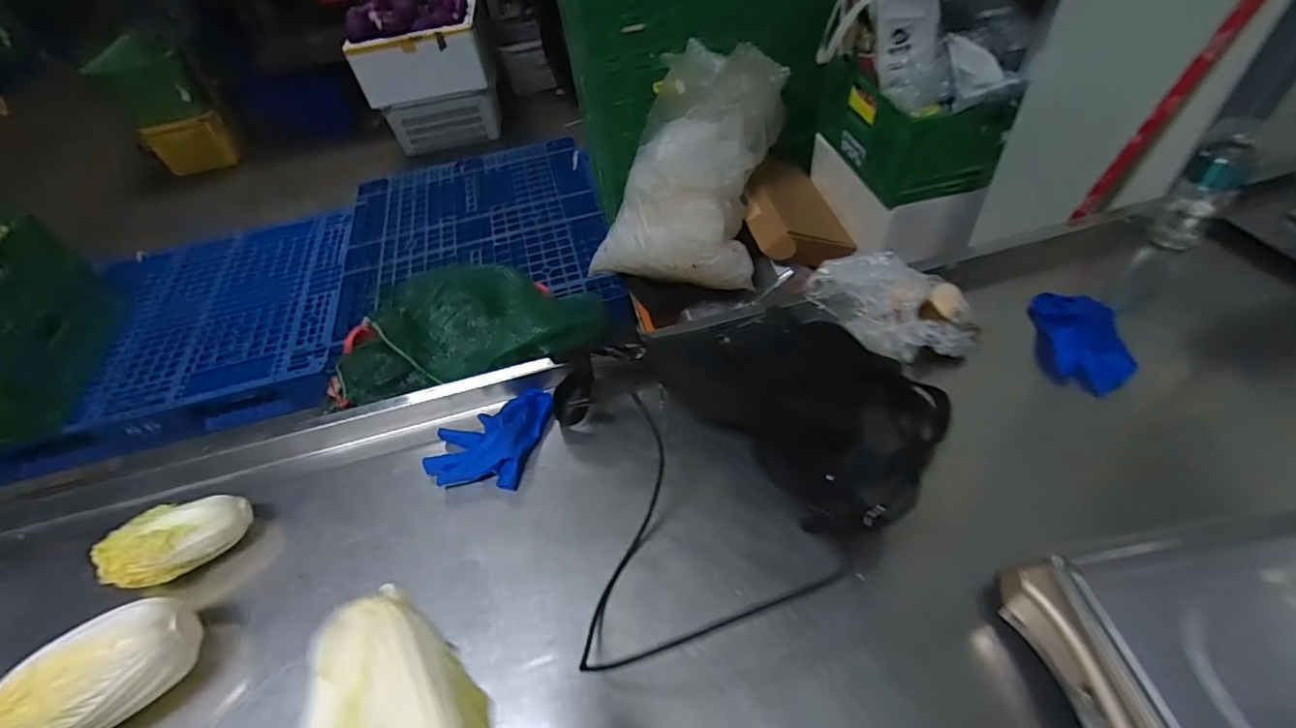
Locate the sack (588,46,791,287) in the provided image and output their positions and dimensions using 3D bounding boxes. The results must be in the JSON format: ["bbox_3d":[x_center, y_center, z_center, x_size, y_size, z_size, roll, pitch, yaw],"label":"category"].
[{"bbox_3d":[0.081,-0.451,1.299,0.393,0.403,0.335,11,51,12],"label":"sack"}]

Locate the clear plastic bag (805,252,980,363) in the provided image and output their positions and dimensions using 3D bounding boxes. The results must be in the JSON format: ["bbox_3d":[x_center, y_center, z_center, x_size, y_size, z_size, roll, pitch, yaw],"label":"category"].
[{"bbox_3d":[0.322,-0.079,0.737,0.210,0.081,0.126,28,58,28],"label":"clear plastic bag"}]

